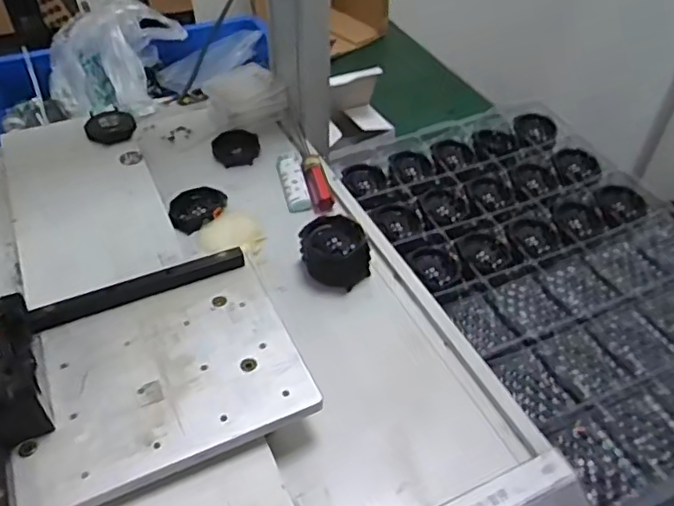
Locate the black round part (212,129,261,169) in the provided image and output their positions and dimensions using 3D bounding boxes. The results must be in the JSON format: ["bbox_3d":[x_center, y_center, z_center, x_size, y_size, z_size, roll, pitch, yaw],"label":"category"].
[{"bbox_3d":[-0.103,-0.110,0.608,0.047,0.017,0.047,-9,46,-11],"label":"black round part"}]

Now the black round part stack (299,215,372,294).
[{"bbox_3d":[-0.001,0.000,0.482,0.047,0.038,0.051,1,45,-1],"label":"black round part stack"}]

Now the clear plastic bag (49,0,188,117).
[{"bbox_3d":[-0.312,-0.282,0.856,0.190,0.097,0.171,-11,46,-13],"label":"clear plastic bag"}]

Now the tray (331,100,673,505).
[{"bbox_3d":[0.216,0.003,0.566,0.273,0.031,0.437,-18,48,-19],"label":"tray"}]

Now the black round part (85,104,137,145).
[{"bbox_3d":[-0.225,-0.128,0.590,0.047,0.012,0.046,-19,49,-20],"label":"black round part"}]

